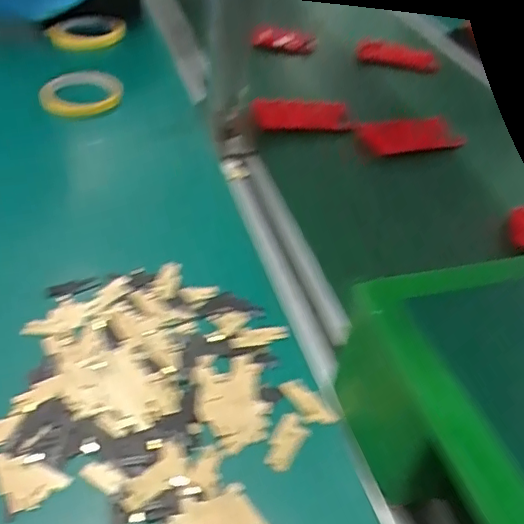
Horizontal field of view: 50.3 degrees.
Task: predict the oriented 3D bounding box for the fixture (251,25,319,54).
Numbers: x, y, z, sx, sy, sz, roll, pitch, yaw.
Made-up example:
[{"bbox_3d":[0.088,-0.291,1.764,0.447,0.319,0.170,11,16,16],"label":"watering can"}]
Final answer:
[{"bbox_3d":[0.031,-0.320,0.808,0.019,0.032,0.150,38,32,29],"label":"fixture"}]

